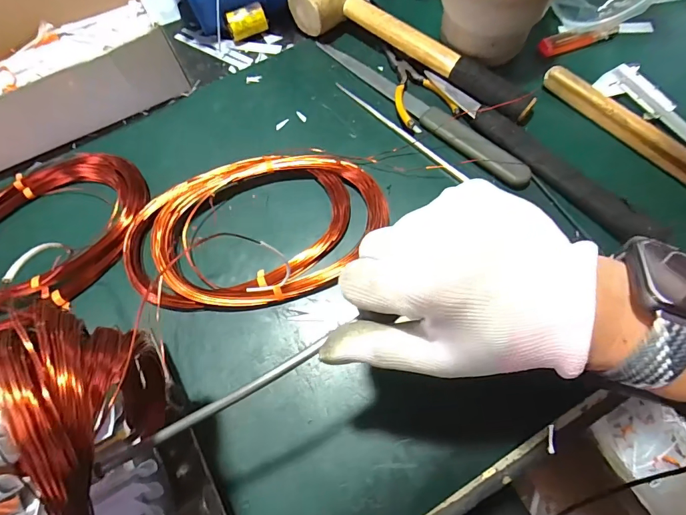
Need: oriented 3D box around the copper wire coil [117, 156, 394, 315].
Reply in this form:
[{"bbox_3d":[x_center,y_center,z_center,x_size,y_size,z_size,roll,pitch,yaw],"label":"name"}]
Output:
[{"bbox_3d":[-0.079,-0.027,0.367,0.231,0.023,0.144,-18,68,-4],"label":"copper wire coil"}]

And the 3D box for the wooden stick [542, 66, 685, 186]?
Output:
[{"bbox_3d":[0.287,-0.094,0.358,0.015,0.022,0.253,-39,71,-12],"label":"wooden stick"}]

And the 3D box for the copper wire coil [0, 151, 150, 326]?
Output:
[{"bbox_3d":[-0.290,-0.021,0.371,0.215,0.026,0.151,-22,68,-6],"label":"copper wire coil"}]

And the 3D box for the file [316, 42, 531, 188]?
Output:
[{"bbox_3d":[0.074,-0.159,0.418,0.030,0.018,0.273,-43,72,-13],"label":"file"}]

